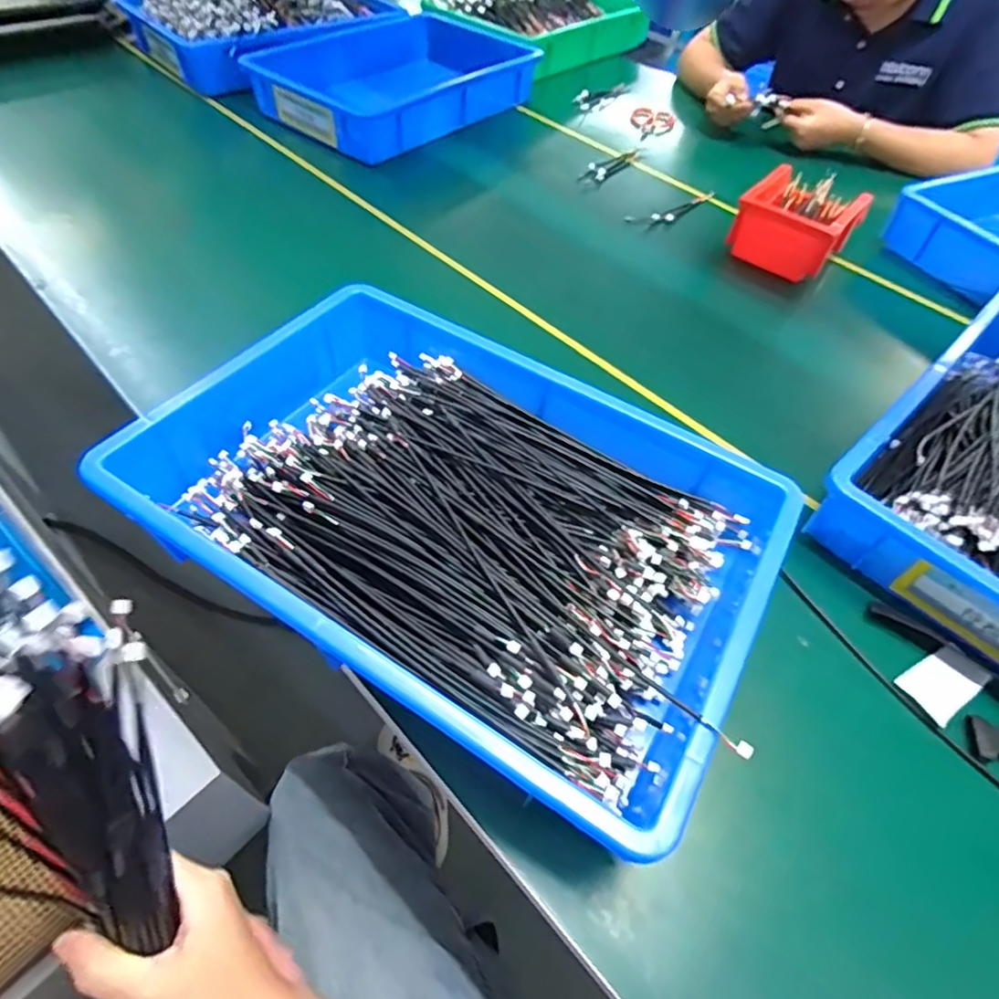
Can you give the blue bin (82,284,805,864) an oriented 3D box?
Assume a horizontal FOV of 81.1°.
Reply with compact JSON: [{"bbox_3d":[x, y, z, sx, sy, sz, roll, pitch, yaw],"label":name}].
[{"bbox_3d":[-0.029,0.000,0.457,0.453,0.074,0.316,28,56,16],"label":"blue bin"}]

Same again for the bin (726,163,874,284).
[{"bbox_3d":[0.403,-0.373,0.794,0.128,0.076,0.134,36,58,20],"label":"bin"}]

